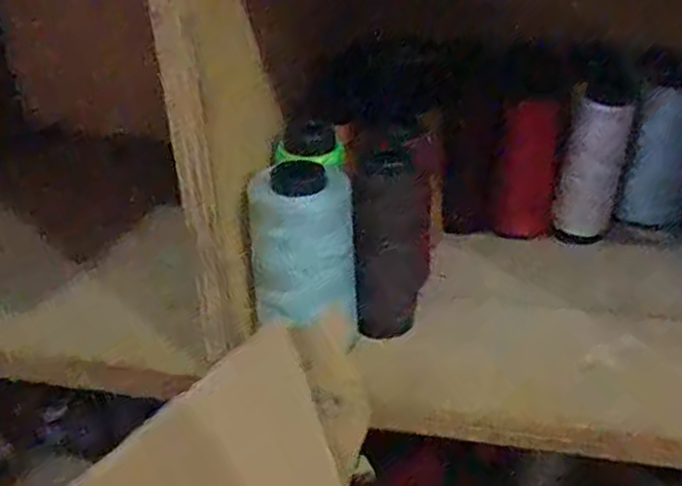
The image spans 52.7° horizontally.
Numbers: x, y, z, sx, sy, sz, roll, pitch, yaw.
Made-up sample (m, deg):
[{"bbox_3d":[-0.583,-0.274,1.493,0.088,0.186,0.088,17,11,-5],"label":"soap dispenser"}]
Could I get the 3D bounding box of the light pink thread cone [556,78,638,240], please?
[{"bbox_3d":[0.176,-0.054,0.479,0.041,0.122,0.033,11,34,20],"label":"light pink thread cone"}]

